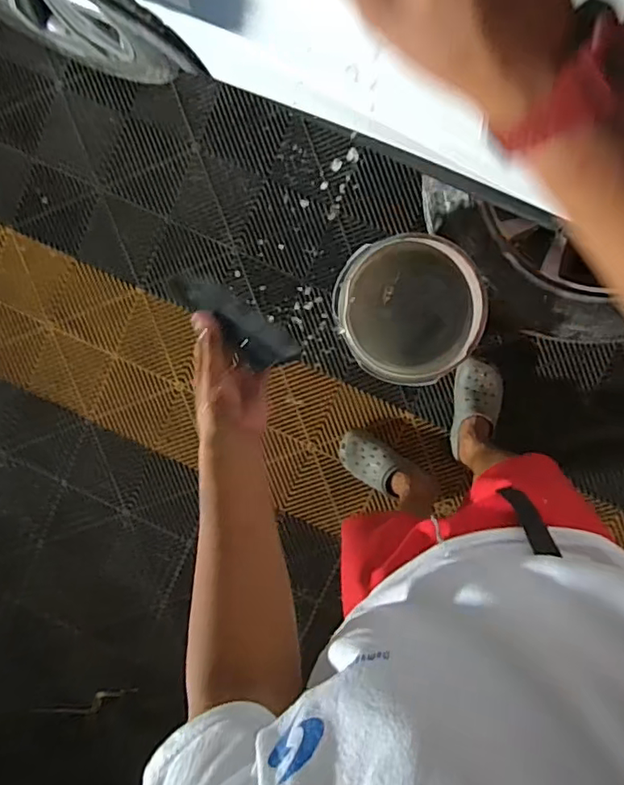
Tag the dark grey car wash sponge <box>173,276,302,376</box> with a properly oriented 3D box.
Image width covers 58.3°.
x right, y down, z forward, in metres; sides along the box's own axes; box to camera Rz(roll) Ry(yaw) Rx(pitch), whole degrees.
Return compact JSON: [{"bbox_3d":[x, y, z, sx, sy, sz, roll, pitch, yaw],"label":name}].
[{"bbox_3d":[-0.082,-0.072,0.591,0.147,0.028,0.041,36,98,-6],"label":"dark grey car wash sponge"}]

